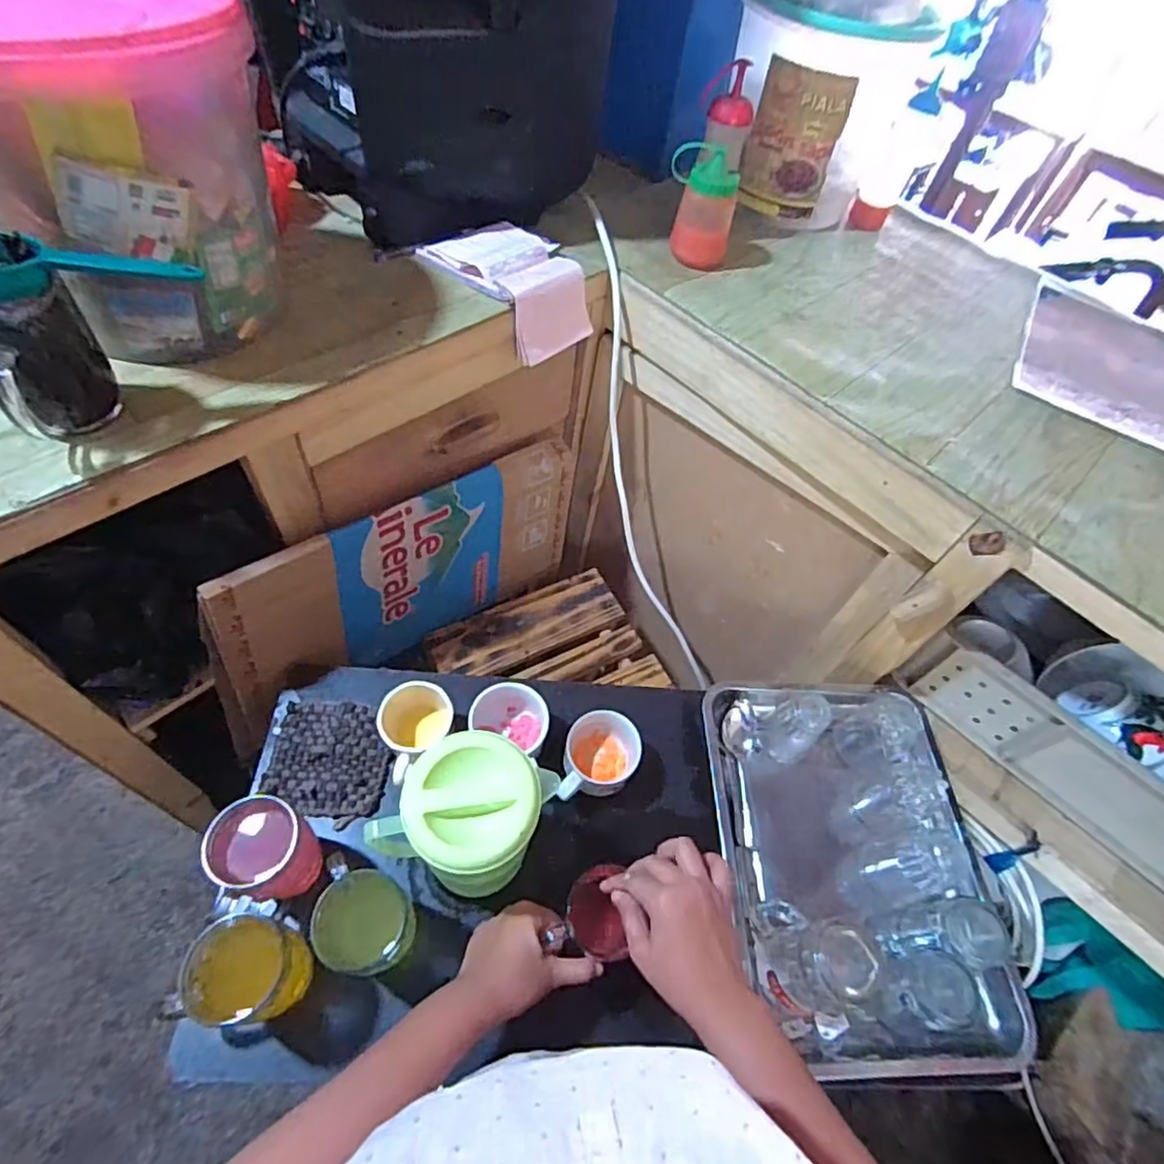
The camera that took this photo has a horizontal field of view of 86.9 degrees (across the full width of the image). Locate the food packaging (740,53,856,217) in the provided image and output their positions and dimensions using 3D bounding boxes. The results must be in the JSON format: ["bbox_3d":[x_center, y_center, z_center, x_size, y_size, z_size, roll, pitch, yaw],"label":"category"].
[{"bbox_3d":[0.282,-0.589,0.827,0.116,0.160,0.026,23,57,8],"label":"food packaging"}]

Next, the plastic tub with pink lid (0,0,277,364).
[{"bbox_3d":[-0.406,-0.372,0.547,0.235,0.229,0.246,-25,63,-22],"label":"plastic tub with pink lid"}]

